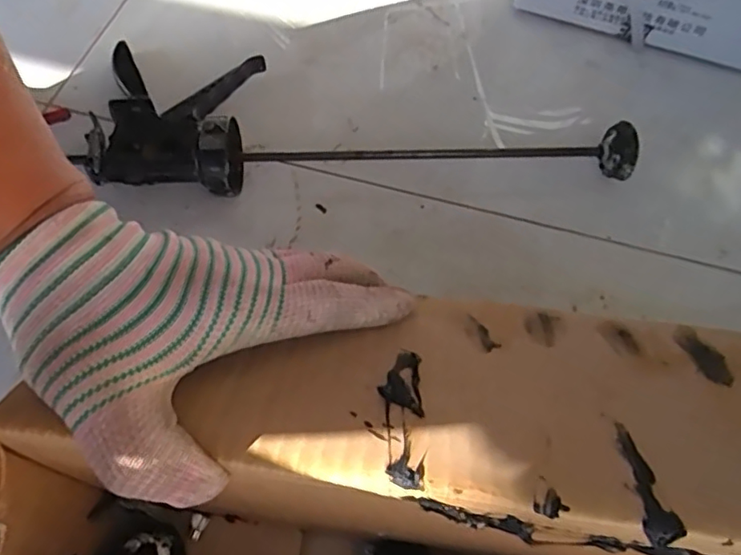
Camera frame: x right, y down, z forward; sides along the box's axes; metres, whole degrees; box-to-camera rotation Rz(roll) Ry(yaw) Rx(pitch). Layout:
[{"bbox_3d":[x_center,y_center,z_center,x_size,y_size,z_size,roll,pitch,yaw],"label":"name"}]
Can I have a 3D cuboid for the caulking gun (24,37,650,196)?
[{"bbox_3d":[-0.025,-0.119,0.517,0.494,0.059,0.171,9,63,4],"label":"caulking gun"}]

